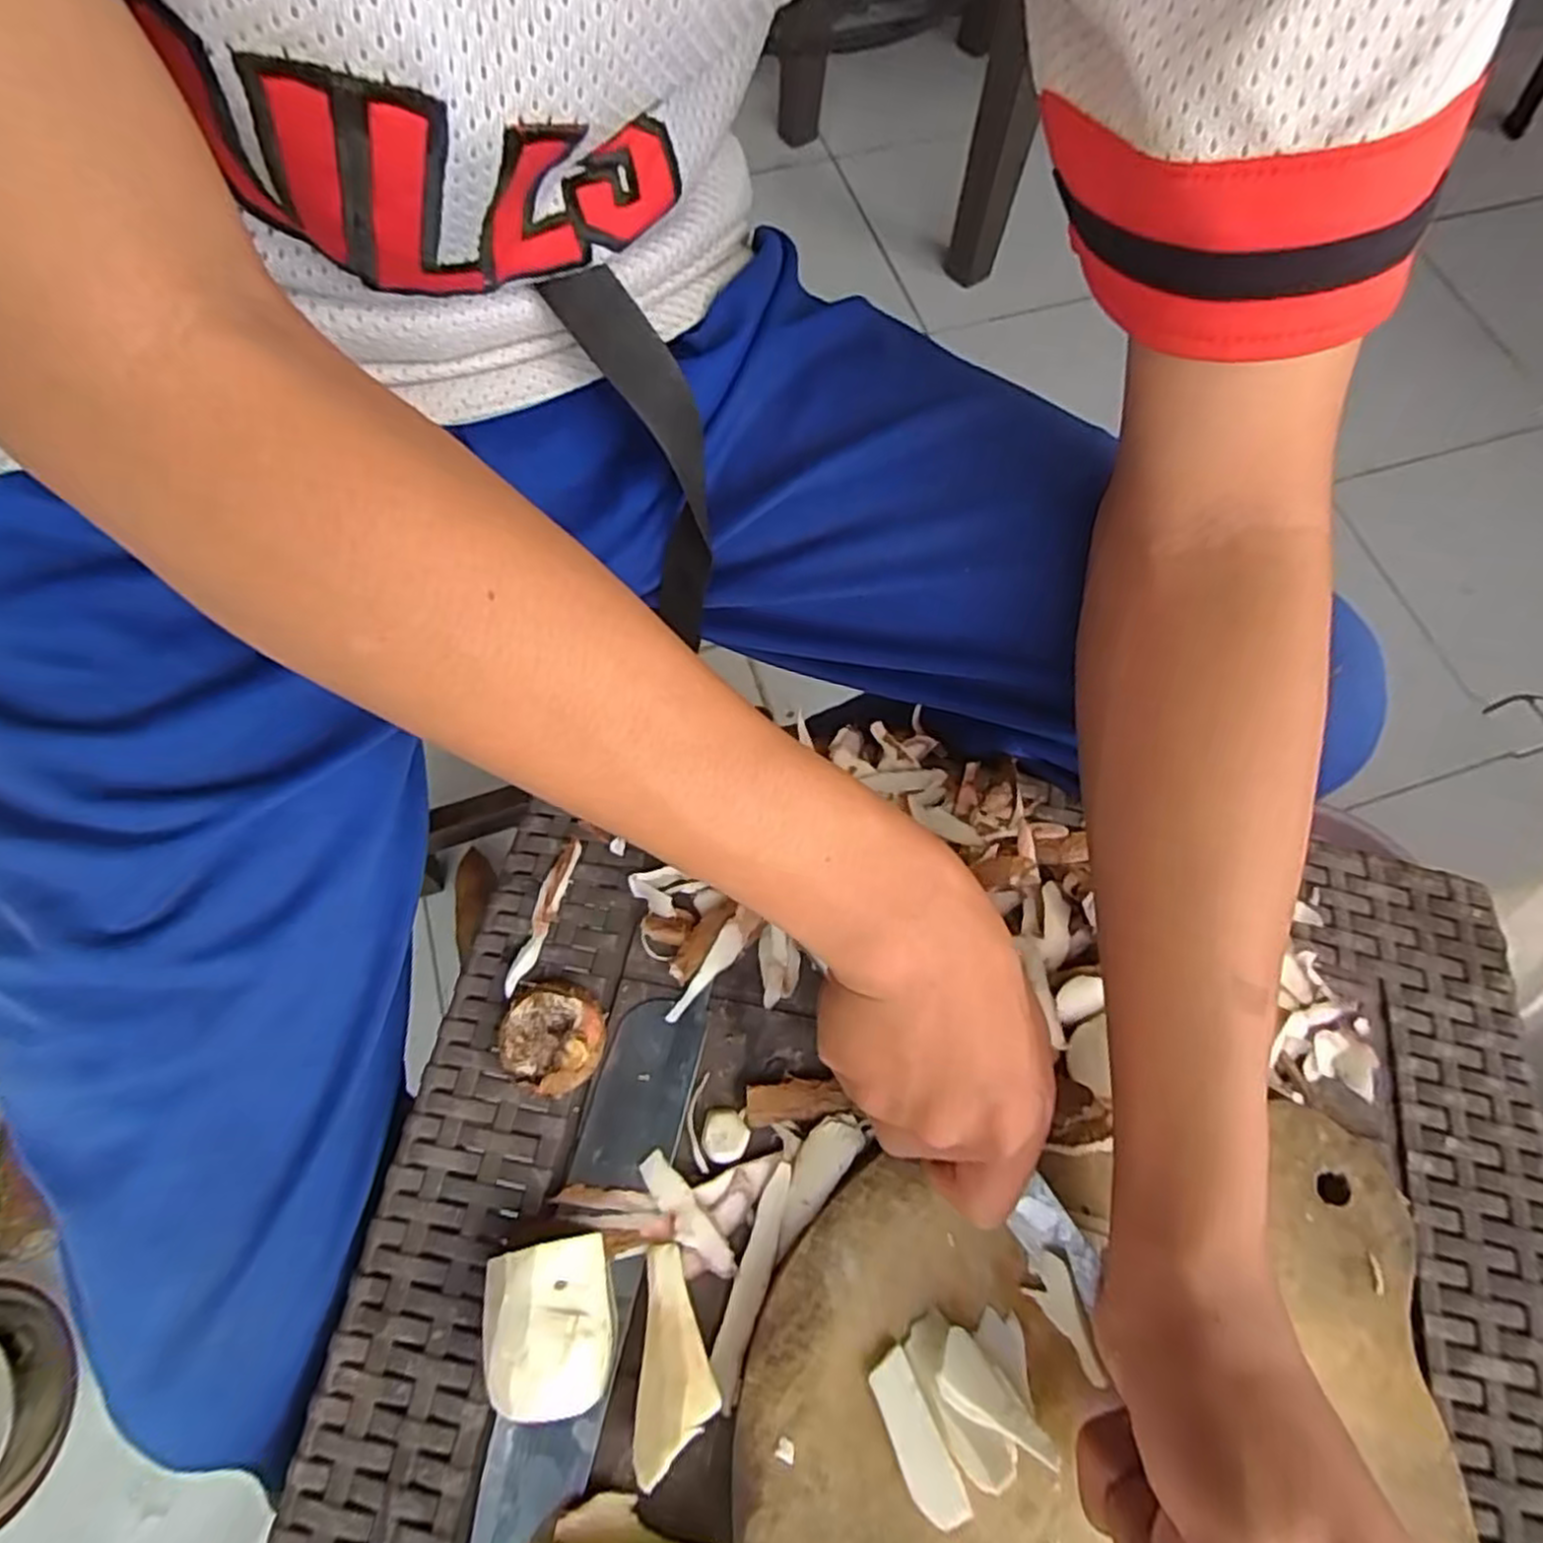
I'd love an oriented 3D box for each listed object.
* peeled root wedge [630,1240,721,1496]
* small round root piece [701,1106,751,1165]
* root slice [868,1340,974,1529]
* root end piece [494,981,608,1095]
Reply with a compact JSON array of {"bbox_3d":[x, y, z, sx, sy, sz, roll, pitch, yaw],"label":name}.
[{"bbox_3d":[-0.033,0.200,0.259,0.026,0.009,0.063,-4,49,-2],"label":"peeled root wedge"},{"bbox_3d":[-0.018,0.143,0.296,0.018,0.007,0.018,0,68,-1],"label":"small round root piece"},{"bbox_3d":[0.048,0.220,0.249,0.015,0.005,0.046,-23,70,-10],"label":"root slice"},{"bbox_3d":[-0.087,0.105,0.299,0.042,0.023,0.041,7,68,2],"label":"root end piece"}]

